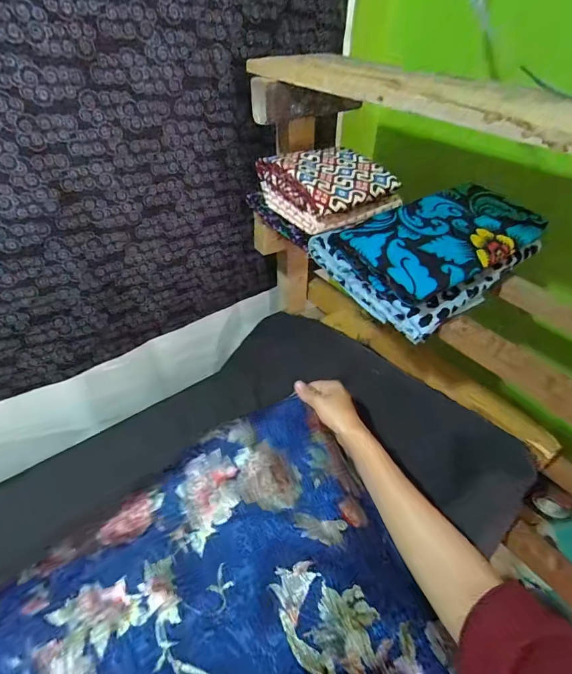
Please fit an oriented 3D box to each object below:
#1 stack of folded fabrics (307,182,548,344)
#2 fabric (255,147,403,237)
[{"bbox_3d":[0.199,-0.128,0.526,0.270,0.083,0.194,-26,49,-28],"label":"stack of folded fabrics"},{"bbox_3d":[0.067,-0.240,0.598,0.168,0.068,0.155,-25,48,-27],"label":"fabric"}]

